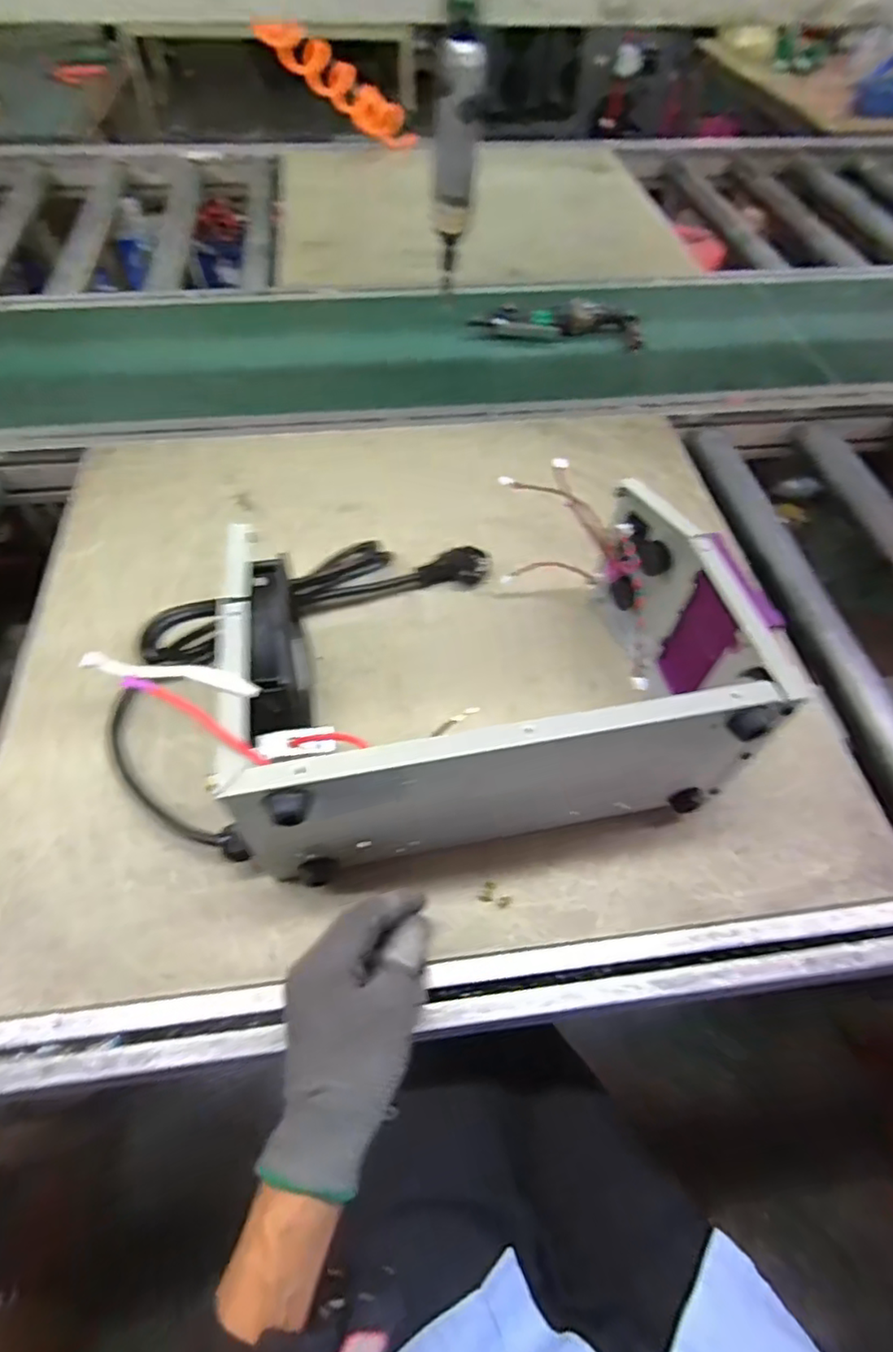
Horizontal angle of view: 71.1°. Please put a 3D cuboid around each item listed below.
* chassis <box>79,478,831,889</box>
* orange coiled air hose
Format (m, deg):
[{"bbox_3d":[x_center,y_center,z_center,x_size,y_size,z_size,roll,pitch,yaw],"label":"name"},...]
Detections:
[{"bbox_3d":[0.020,-0.007,0.478,0.378,0.154,0.247,-10,55,-9],"label":"chassis"},{"bbox_3d":[-0.193,-1.148,1.227,0.080,0.072,0.403,39,29,23],"label":"orange coiled air hose"}]

